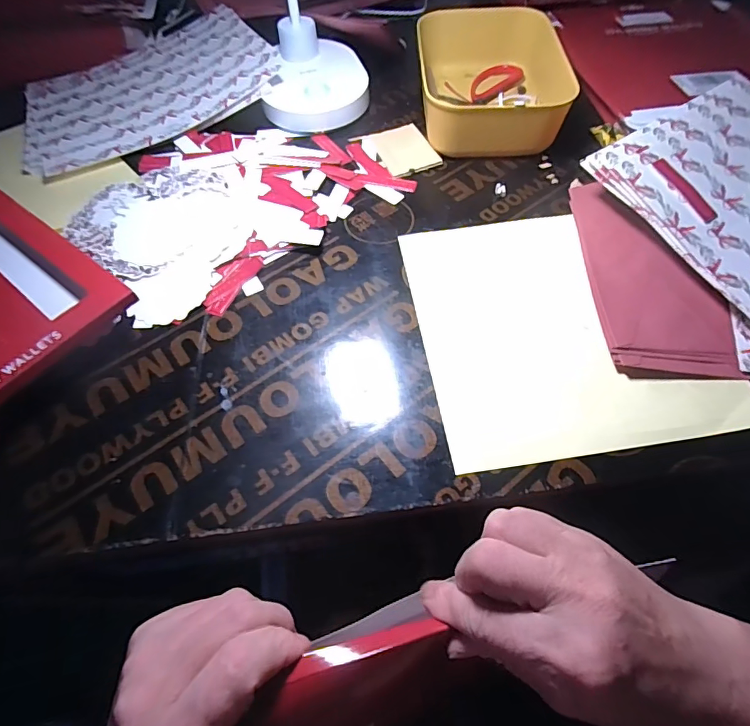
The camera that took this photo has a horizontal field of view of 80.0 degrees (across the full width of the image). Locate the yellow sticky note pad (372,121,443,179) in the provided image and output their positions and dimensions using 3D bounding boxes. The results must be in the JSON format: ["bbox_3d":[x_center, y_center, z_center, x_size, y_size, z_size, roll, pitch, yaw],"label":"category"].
[{"bbox_3d":[0.029,-0.215,0.449,0.052,0.007,0.078,-19,60,-9],"label":"yellow sticky note pad"}]

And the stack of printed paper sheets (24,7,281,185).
[{"bbox_3d":[-0.255,-0.306,0.497,0.271,0.014,0.202,-31,62,-8],"label":"stack of printed paper sheets"}]

